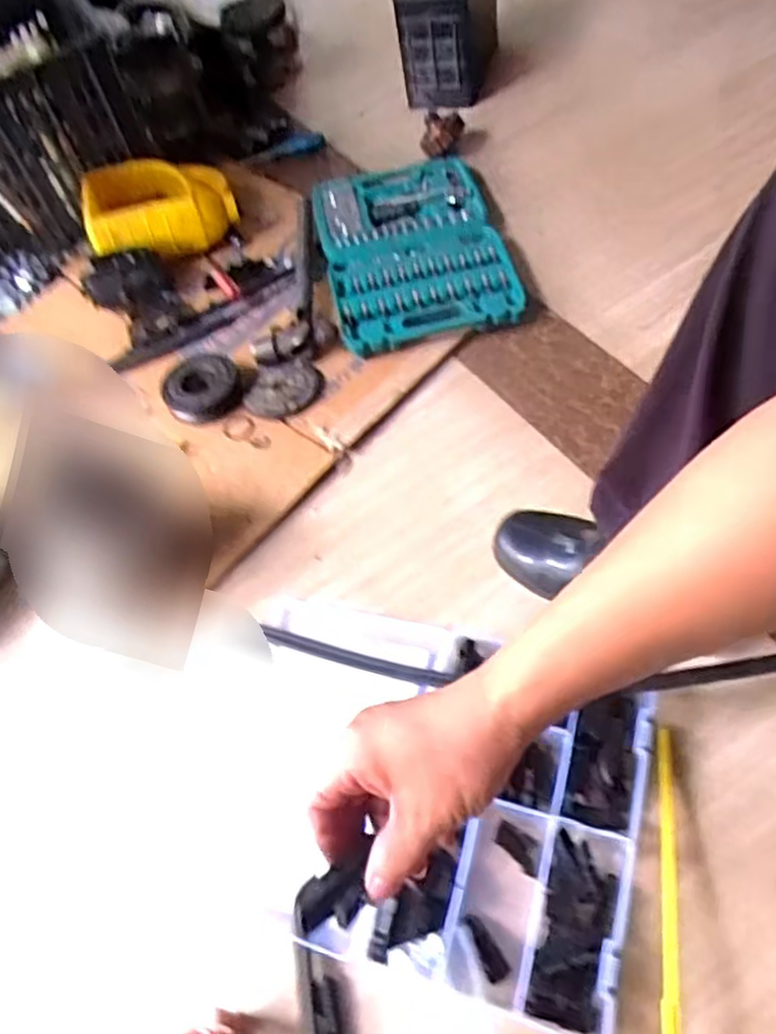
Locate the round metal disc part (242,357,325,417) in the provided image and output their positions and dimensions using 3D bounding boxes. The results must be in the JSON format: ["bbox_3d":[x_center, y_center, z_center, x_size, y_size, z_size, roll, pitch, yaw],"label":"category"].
[{"bbox_3d":[-0.141,-0.179,1.013,0.099,0.015,0.105,-5,56,7],"label":"round metal disc part"}]

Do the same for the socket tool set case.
[{"bbox_3d":[0.036,-0.402,1.124,0.259,0.043,0.391,-14,56,1],"label":"socket tool set case"}]

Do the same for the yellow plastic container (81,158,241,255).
[{"bbox_3d":[-0.356,-0.479,1.170,0.226,0.097,0.180,-19,56,-3],"label":"yellow plastic container"}]

